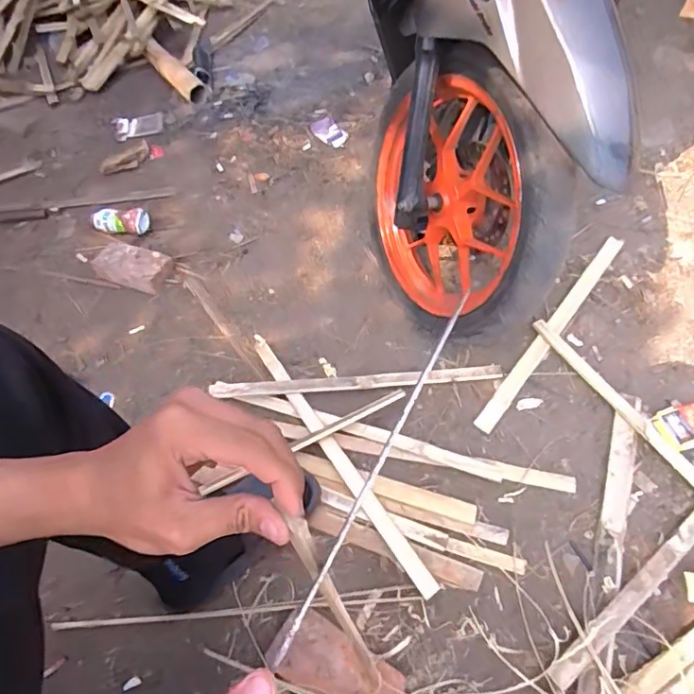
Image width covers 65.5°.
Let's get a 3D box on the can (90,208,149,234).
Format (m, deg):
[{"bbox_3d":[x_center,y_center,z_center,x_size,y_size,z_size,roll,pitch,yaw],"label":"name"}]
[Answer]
[{"bbox_3d":[-0.518,-0.285,1.225,0.143,0.055,0.050,8,55,9],"label":"can"}]

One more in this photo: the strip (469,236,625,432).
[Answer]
[{"bbox_3d":[0.391,-0.044,1.010,0.032,0.012,0.530,32,62,23],"label":"strip"}]

